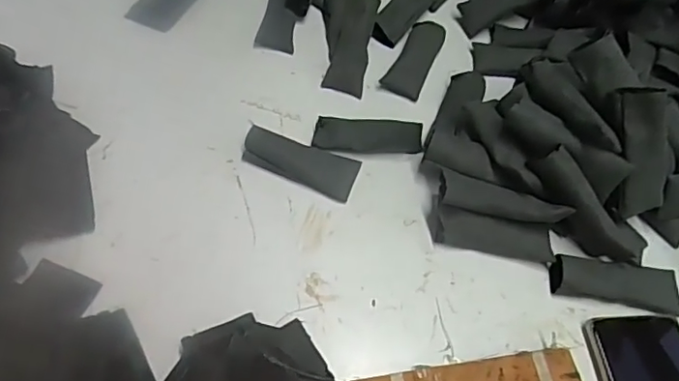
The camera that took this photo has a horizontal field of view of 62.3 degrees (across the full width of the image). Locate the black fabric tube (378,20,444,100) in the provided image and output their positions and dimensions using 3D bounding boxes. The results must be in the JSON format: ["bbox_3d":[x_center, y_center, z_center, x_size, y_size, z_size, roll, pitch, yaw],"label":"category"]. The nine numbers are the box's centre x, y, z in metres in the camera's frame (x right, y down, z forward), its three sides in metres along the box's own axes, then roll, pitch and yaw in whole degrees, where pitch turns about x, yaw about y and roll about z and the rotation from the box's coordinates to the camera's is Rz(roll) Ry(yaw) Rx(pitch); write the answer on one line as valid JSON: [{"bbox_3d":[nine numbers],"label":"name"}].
[{"bbox_3d":[0.082,-0.141,0.594,0.038,0.017,0.100,23,57,12],"label":"black fabric tube"}]

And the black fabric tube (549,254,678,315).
[{"bbox_3d":[0.227,0.072,0.454,0.104,0.021,0.038,7,55,1],"label":"black fabric tube"}]

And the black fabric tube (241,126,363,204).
[{"bbox_3d":[-0.033,-0.030,0.510,0.102,0.021,0.044,21,56,10],"label":"black fabric tube"}]

